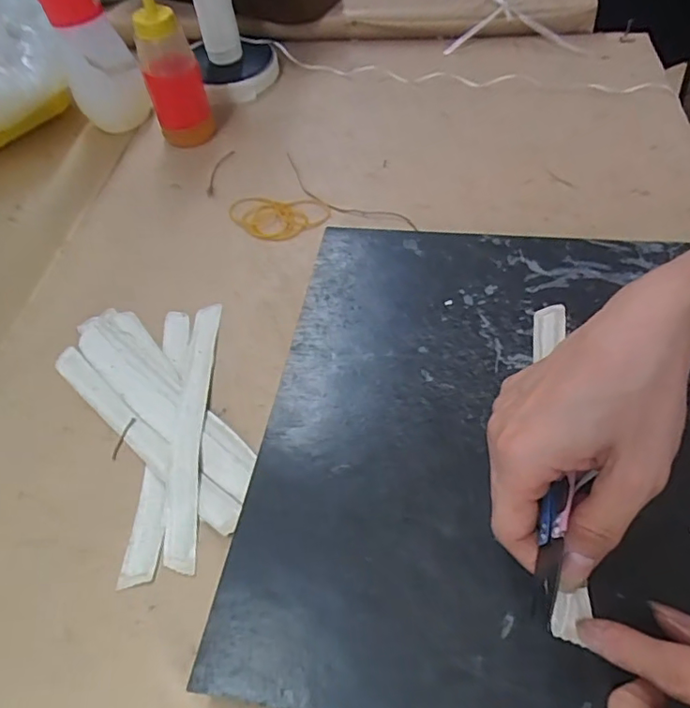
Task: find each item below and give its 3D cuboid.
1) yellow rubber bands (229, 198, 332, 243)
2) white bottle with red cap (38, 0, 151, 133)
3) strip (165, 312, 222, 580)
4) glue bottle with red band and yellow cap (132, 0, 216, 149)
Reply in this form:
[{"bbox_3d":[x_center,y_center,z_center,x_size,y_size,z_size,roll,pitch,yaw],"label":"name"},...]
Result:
[{"bbox_3d":[-0.058,-0.116,0.469,0.087,0.004,0.055,4,53,8],"label":"yellow rubber bands"},{"bbox_3d":[-0.245,-0.309,0.525,0.066,0.190,0.052,-32,56,-18],"label":"white bottle with red cap"},{"bbox_3d":[-0.095,0.039,0.347,0.018,0.008,0.182,-5,52,1],"label":"strip"},{"bbox_3d":[-0.158,-0.264,0.507,0.044,0.148,0.042,5,53,8],"label":"glue bottle with red band and yellow cap"}]

